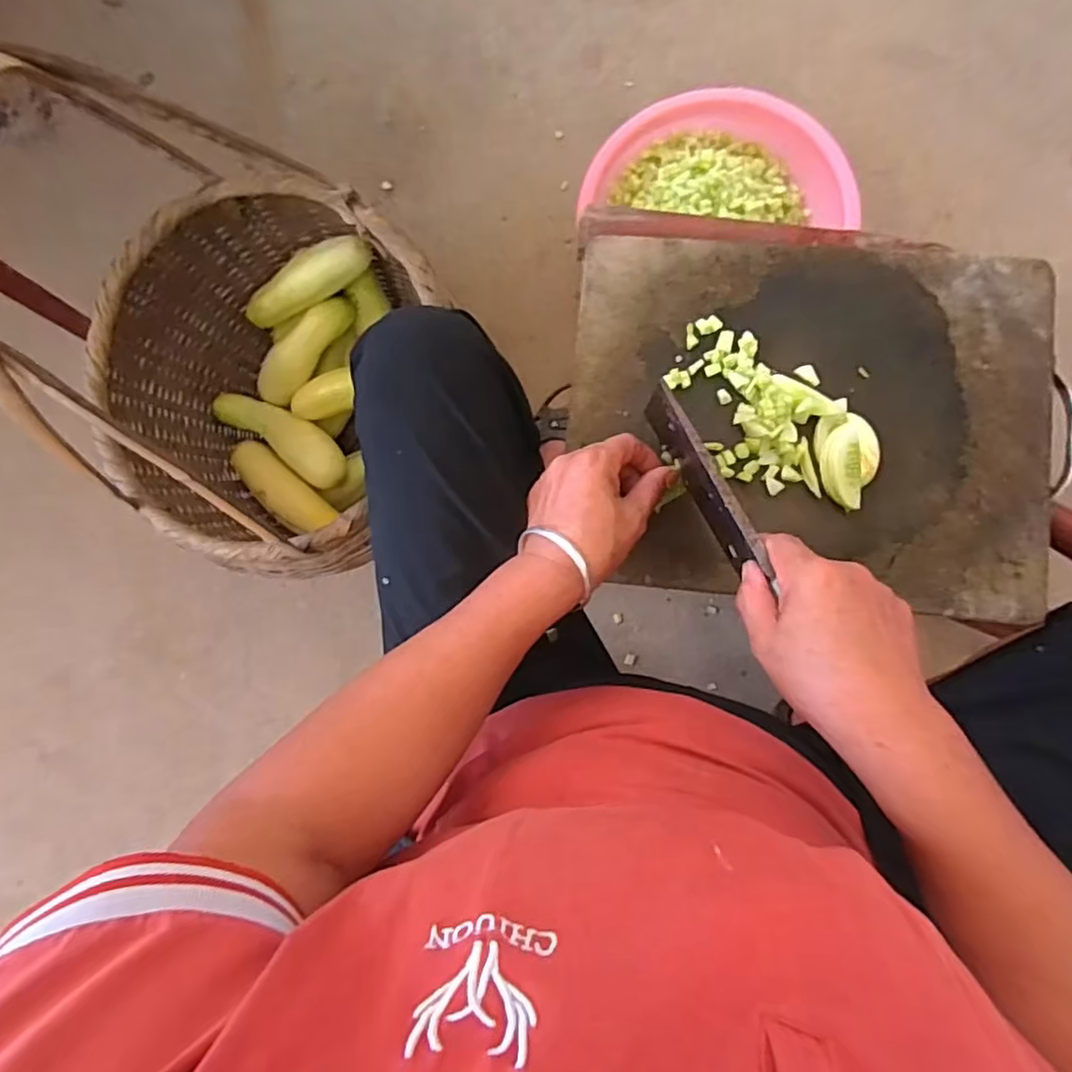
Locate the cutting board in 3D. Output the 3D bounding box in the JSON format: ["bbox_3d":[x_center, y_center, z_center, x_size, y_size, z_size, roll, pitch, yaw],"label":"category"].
[{"bbox_3d":[0.206,-0.089,0.484,0.351,0.027,0.271,5,89,6],"label":"cutting board"}]

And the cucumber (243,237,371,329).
[{"bbox_3d":[-0.273,-0.298,0.752,0.178,0.039,0.039,-22,86,20],"label":"cucumber"}]

